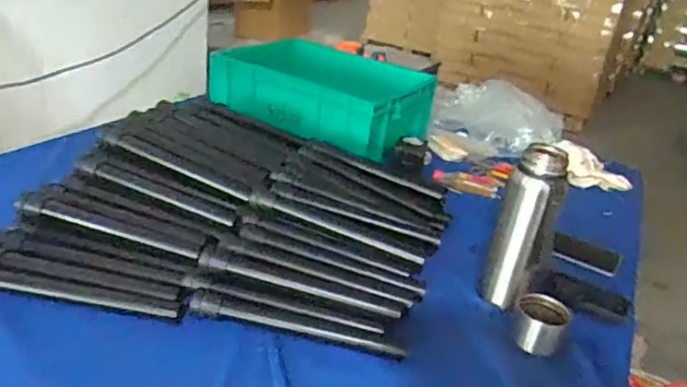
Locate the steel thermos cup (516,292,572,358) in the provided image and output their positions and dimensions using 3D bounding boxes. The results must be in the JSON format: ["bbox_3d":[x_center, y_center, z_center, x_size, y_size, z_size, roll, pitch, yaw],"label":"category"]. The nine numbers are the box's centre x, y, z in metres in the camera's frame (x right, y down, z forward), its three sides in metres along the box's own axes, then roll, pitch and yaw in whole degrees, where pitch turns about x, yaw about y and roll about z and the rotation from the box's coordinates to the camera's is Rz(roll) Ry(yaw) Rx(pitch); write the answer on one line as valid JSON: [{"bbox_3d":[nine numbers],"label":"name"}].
[{"bbox_3d":[0.243,0.160,0.693,0.063,0.039,0.071,17,27,19],"label":"steel thermos cup"}]

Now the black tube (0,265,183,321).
[{"bbox_3d":[-0.304,0.112,0.637,0.248,0.019,0.034,9,25,2],"label":"black tube"}]

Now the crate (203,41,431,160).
[{"bbox_3d":[-0.059,-0.221,1.208,0.435,0.119,0.259,21,28,26],"label":"crate"}]

